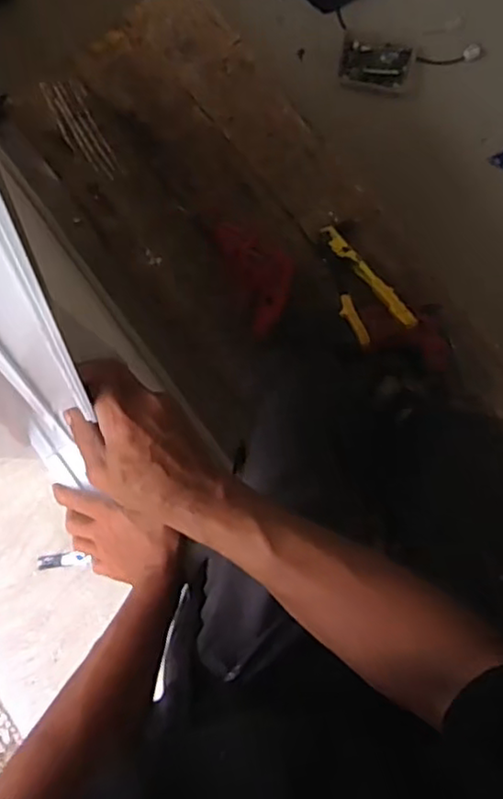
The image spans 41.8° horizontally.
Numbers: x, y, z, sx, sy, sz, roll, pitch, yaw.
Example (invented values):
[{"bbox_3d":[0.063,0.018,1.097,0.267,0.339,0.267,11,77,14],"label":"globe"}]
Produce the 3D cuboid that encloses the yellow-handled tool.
[{"bbox_3d":[0.183,-0.205,1.151,0.103,0.039,0.232,-26,68,-3],"label":"yellow-handled tool"}]

